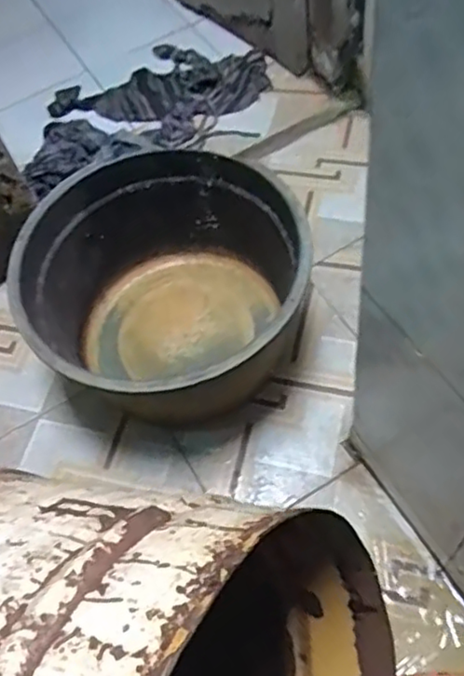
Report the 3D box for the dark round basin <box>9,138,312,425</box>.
[{"bbox_3d":[-0.112,-0.051,1.144,0.478,0.335,0.483,-2,52,2],"label":"dark round basin"}]

